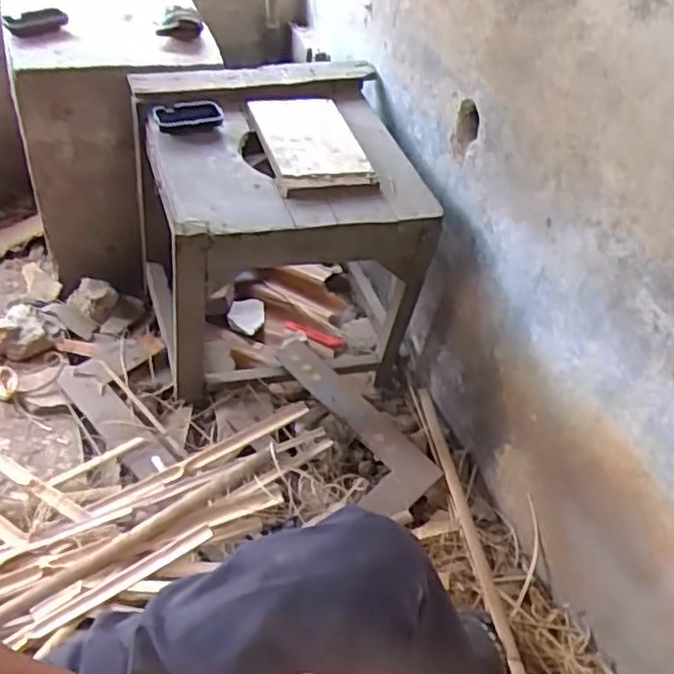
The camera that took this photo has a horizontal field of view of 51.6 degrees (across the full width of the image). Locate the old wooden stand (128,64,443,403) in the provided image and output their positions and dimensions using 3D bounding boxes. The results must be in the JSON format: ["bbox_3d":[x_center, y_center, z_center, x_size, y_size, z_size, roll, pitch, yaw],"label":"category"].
[{"bbox_3d":[-0.120,-0.179,1.289,0.454,0.469,0.437,-6,46,-12],"label":"old wooden stand"}]

